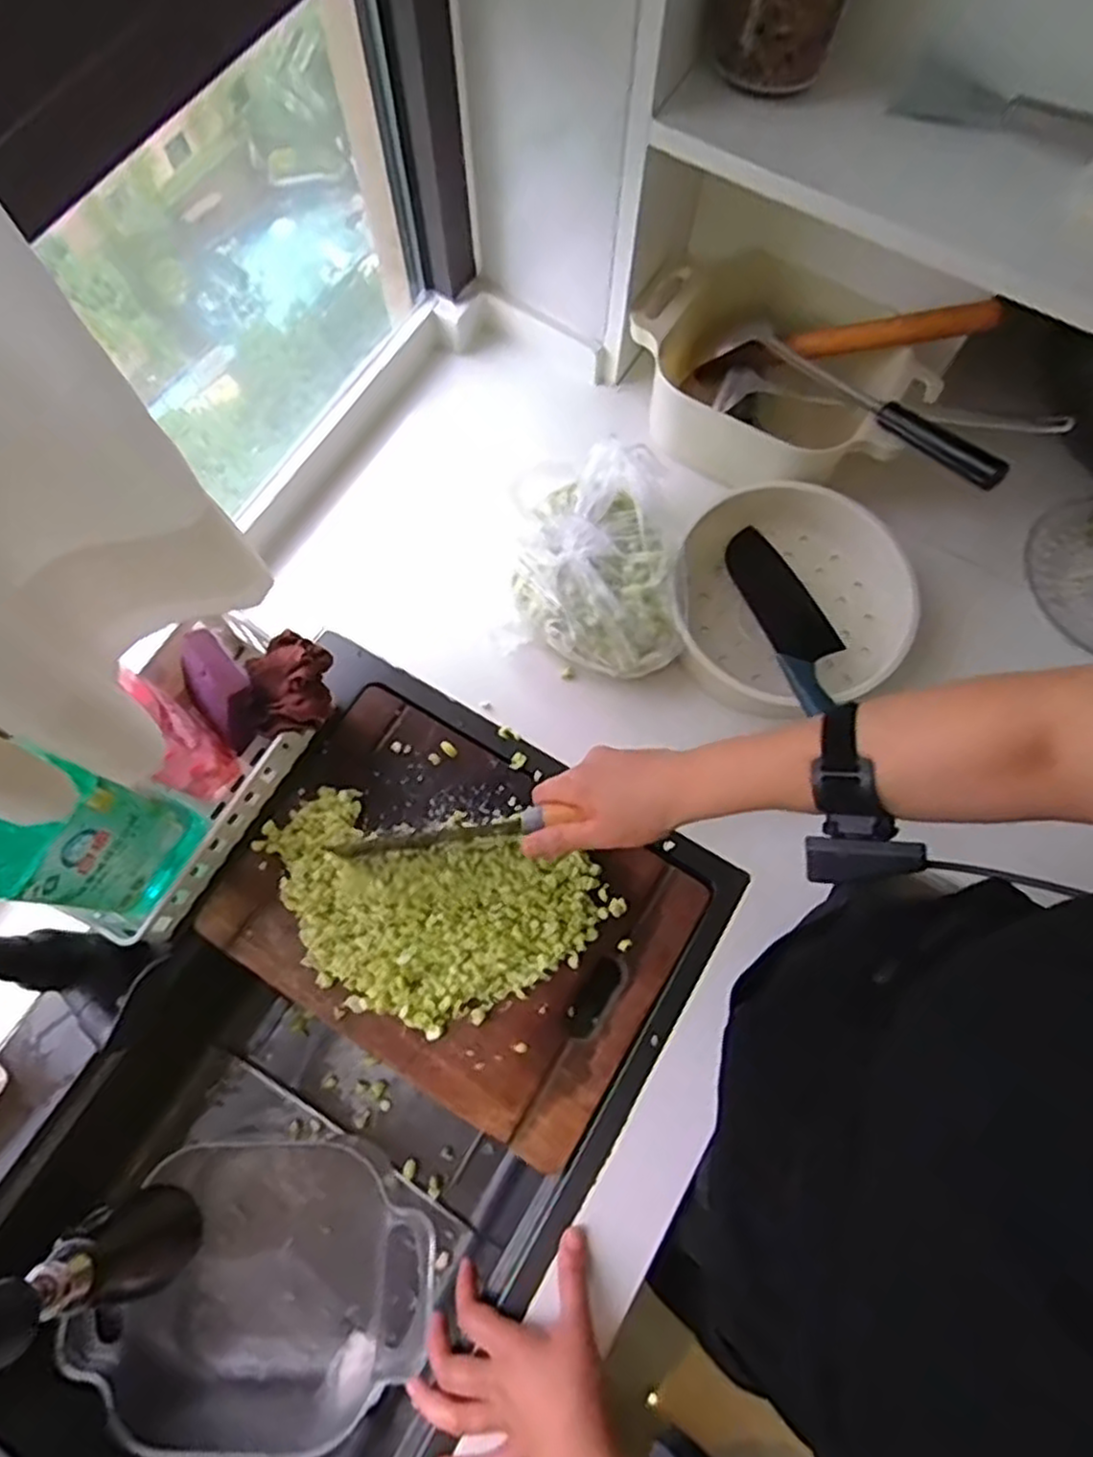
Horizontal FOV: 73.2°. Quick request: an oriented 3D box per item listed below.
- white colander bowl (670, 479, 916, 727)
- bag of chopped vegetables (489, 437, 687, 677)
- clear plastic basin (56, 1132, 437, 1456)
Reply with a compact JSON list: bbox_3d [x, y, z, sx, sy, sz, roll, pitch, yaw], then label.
[{"bbox_3d":[0.226,-0.114,0.687,0.210,0.063,0.214,0,73,-1],"label":"white colander bowl"},{"bbox_3d":[0.045,-0.159,0.670,0.157,0.113,0.207,9,73,2],"label":"bag of chopped vegetables"},{"bbox_3d":[-0.248,0.517,0.671,0.293,0.111,0.228,-3,73,-2],"label":"clear plastic basin"}]

